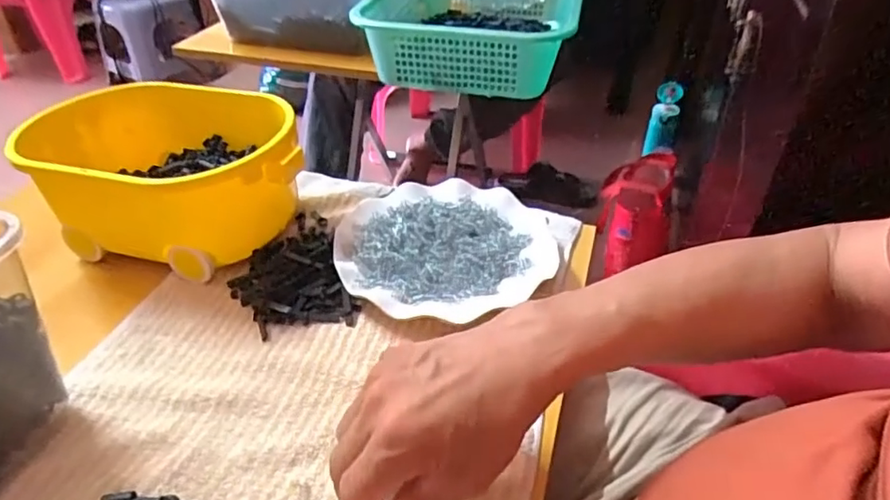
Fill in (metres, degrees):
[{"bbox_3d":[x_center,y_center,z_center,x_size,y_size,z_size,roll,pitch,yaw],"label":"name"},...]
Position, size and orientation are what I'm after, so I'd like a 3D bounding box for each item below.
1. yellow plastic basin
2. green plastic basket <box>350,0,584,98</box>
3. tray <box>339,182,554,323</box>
[{"bbox_3d":[-0.242,-0.067,0.525,0.240,0.103,0.165,10,40,15],"label":"yellow plastic basin"},{"bbox_3d":[0.046,-0.356,0.899,0.317,0.099,0.395,5,39,8],"label":"green plastic basket"},{"bbox_3d":[0.002,-0.005,0.504,0.183,0.017,0.169,0,38,2],"label":"tray"}]

